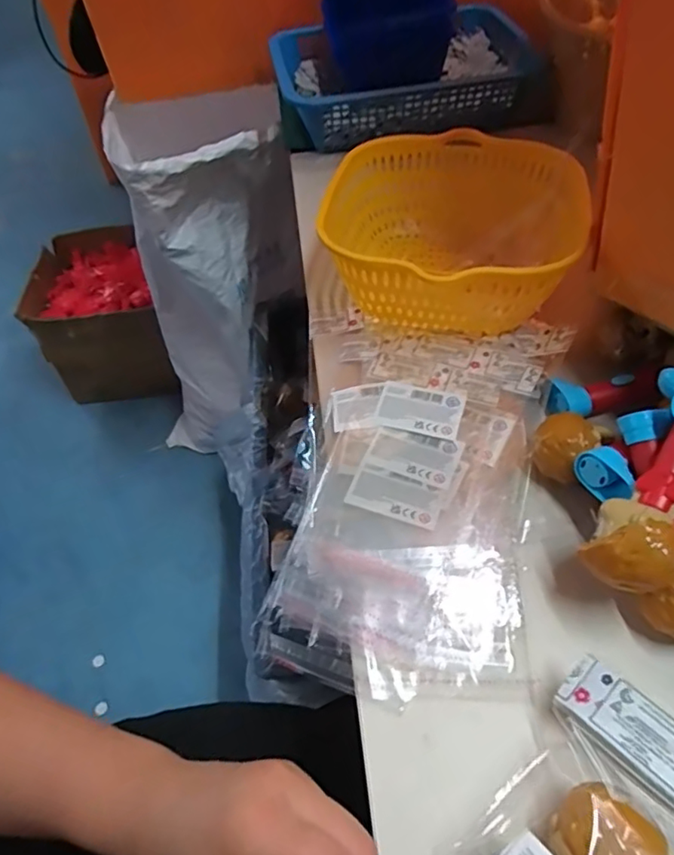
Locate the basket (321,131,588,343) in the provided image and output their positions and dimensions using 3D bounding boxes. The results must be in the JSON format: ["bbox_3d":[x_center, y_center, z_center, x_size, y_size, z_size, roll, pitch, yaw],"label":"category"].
[{"bbox_3d":[0.086,-0.153,0.455,0.185,0.081,0.199,-2,54,3],"label":"basket"}]

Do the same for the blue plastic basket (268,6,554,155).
[{"bbox_3d":[0.079,-0.406,0.658,0.287,0.068,0.189,-10,53,-3],"label":"blue plastic basket"}]

